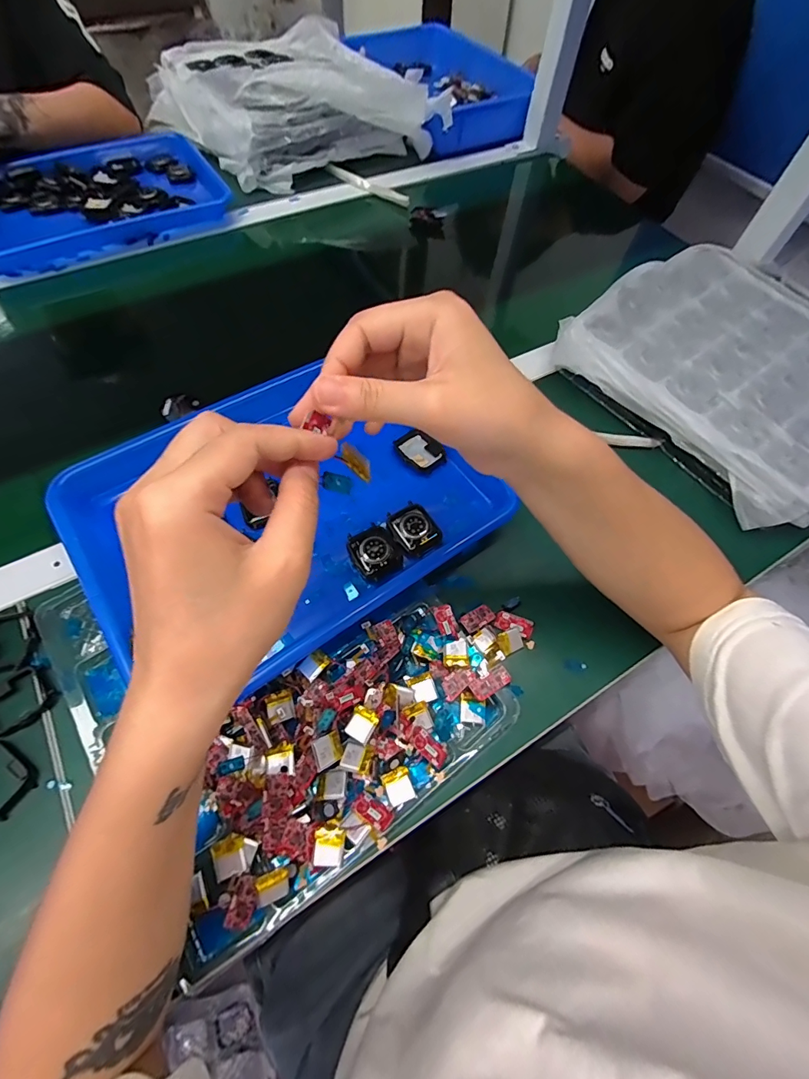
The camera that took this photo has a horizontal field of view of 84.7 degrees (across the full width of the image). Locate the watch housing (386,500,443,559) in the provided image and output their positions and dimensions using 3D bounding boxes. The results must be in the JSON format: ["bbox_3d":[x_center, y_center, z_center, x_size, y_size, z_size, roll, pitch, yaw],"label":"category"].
[{"bbox_3d":[0.008,-0.010,0.373,0.038,0.010,0.046,-26,66,-16],"label":"watch housing"}]

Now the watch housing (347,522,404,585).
[{"bbox_3d":[-0.025,0.010,0.362,0.037,0.011,0.046,-26,66,-16],"label":"watch housing"}]

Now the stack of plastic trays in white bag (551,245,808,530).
[{"bbox_3d":[0.344,-0.178,0.450,0.270,0.047,0.298,-34,68,-19],"label":"stack of plastic trays in white bag"}]

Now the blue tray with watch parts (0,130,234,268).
[{"bbox_3d":[-0.427,-0.473,0.604,0.312,0.029,0.226,-29,67,-17],"label":"blue tray with watch parts"}]

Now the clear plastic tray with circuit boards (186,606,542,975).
[{"bbox_3d":[-0.030,0.127,0.300,0.280,0.034,0.122,-31,68,-18],"label":"clear plastic tray with circuit boards"}]

